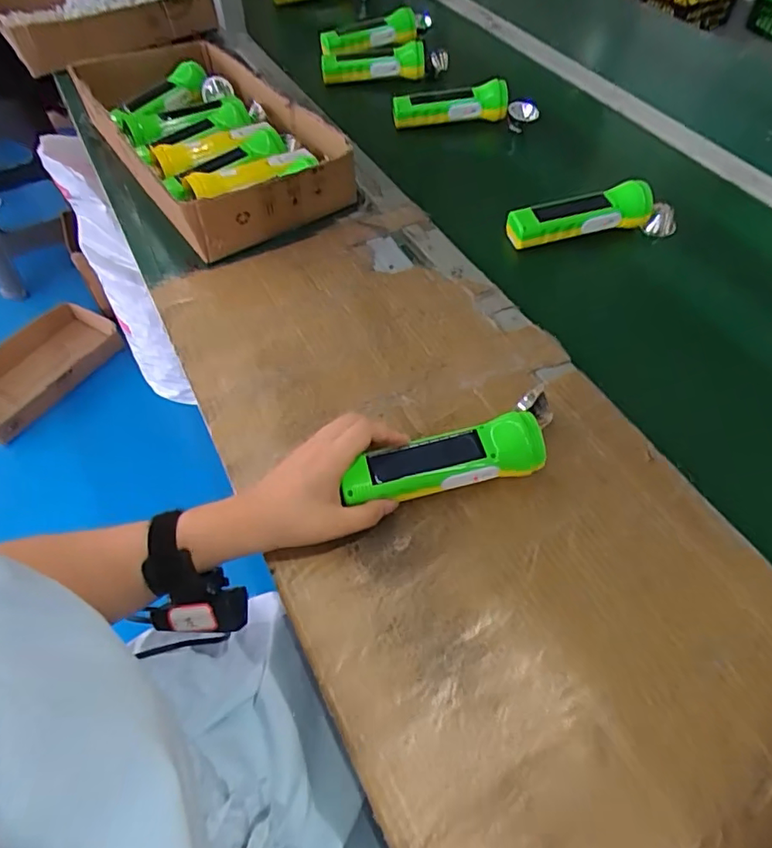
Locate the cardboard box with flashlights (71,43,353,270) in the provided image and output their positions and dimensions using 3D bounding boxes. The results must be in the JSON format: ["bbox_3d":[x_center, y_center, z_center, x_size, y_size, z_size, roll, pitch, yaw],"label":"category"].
[{"bbox_3d":[-0.238,-0.385,0.729,0.218,0.071,0.431,-32,60,-22],"label":"cardboard box with flashlights"}]

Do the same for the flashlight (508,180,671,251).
[{"bbox_3d":[0.247,-0.251,0.657,0.213,0.053,0.047,-12,54,-10],"label":"flashlight"}]

